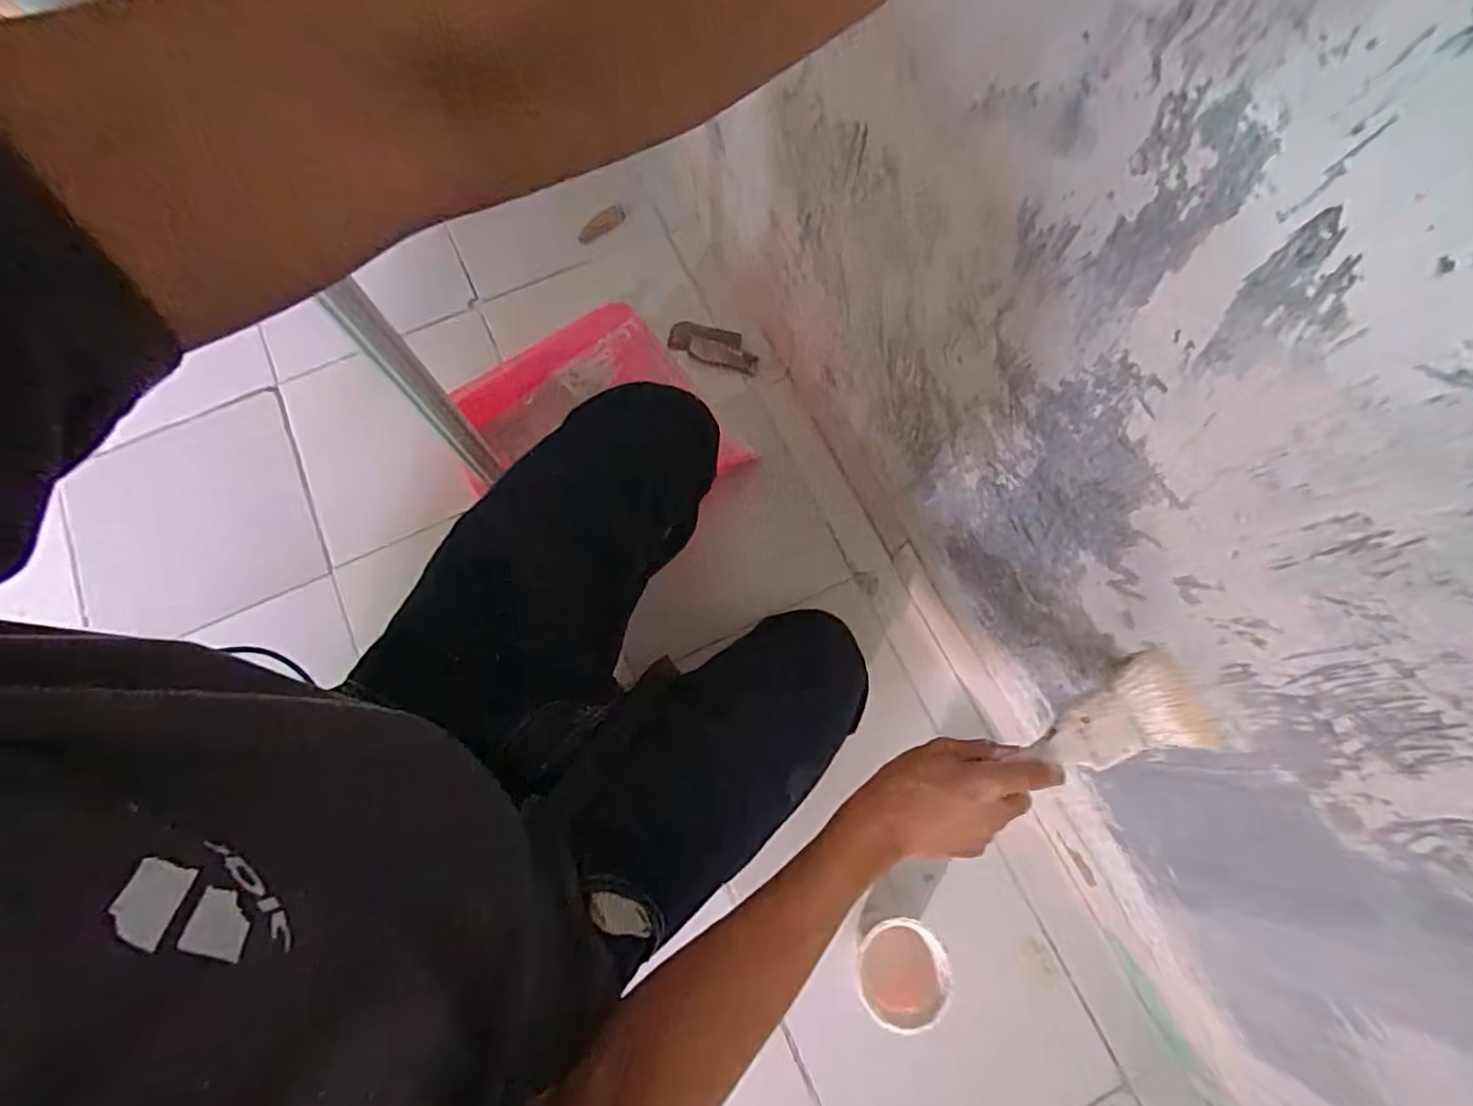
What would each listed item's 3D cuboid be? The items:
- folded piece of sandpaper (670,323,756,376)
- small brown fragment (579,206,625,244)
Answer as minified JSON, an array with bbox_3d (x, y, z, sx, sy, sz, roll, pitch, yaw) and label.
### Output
[{"bbox_3d":[-0.030,-0.300,0.902,0.127,0.023,0.058,13,75,5],"label":"folded piece of sandpaper"},{"bbox_3d":[-0.201,-0.481,0.927,0.075,0.035,0.007,-26,74,18],"label":"small brown fragment"}]

